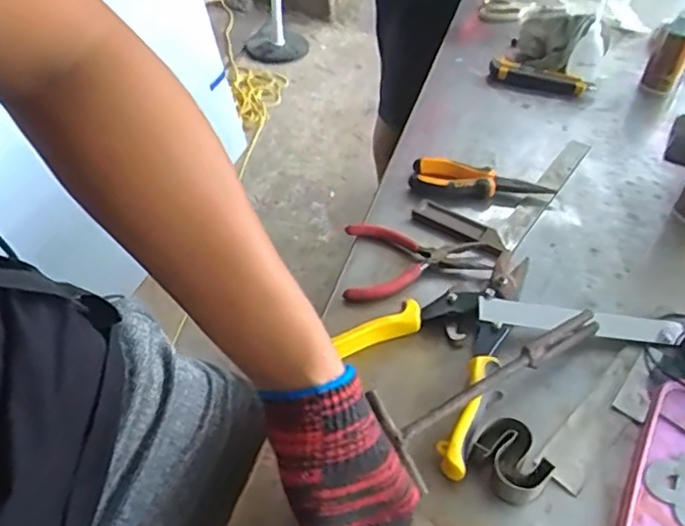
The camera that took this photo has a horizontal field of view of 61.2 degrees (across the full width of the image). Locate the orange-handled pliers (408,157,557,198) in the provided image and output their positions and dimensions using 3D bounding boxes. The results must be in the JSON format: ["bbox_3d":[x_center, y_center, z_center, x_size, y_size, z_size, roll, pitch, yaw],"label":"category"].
[{"bbox_3d":[0.156,-0.090,0.656,0.154,0.029,0.042,8,46,9],"label":"orange-handled pliers"}]

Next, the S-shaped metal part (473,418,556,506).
[{"bbox_3d":[0.123,0.144,0.421,0.039,0.029,0.053,-26,50,-23],"label":"S-shaped metal part"}]

